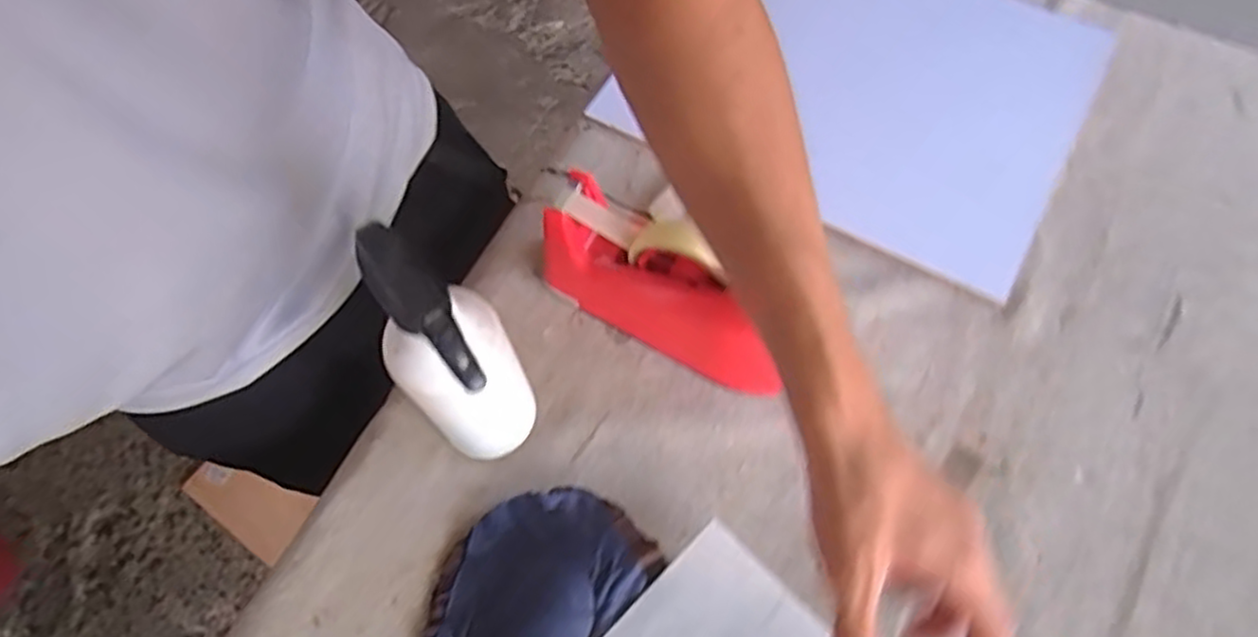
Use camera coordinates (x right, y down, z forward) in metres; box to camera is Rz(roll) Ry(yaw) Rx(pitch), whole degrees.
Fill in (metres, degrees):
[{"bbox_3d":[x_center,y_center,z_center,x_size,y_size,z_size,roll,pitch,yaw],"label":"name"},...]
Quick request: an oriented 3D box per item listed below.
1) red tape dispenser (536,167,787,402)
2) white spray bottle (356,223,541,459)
[{"bbox_3d":[0.022,-0.016,0.523,0.189,0.121,0.054,36,71,16],"label":"red tape dispenser"},{"bbox_3d":[-0.105,0.035,0.440,0.074,0.236,0.050,8,65,5],"label":"white spray bottle"}]

